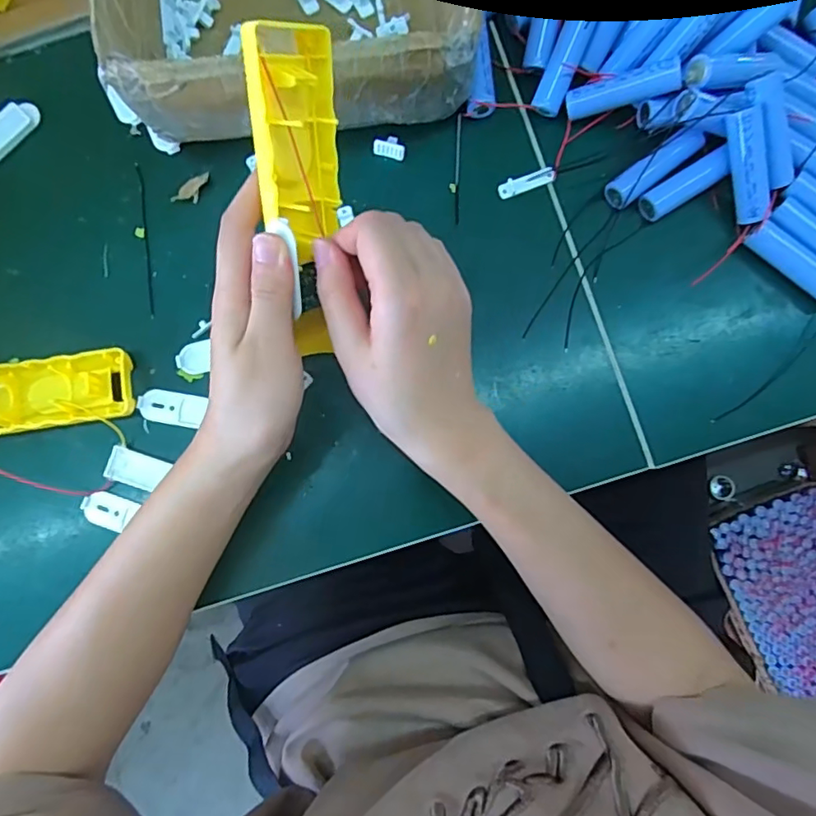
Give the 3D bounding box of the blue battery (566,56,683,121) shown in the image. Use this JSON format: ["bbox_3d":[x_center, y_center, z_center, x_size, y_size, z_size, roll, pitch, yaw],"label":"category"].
[{"bbox_3d":[0.133,-0.197,0.340,0.066,0.018,0.018,-2,89,31],"label":"blue battery"}]

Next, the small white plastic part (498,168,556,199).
[{"bbox_3d":[0.076,-0.145,0.352,0.038,0.004,0.010,-20,83,0],"label":"small white plastic part"}]

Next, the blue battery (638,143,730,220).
[{"bbox_3d":[0.173,-0.139,0.342,0.055,0.016,0.017,-32,83,-2],"label":"blue battery"}]

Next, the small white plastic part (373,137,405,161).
[{"bbox_3d":[-0.012,-0.170,0.356,0.020,0.007,0.014,13,84,4],"label":"small white plastic part"}]

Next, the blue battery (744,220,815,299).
[{"bbox_3d":[0.238,-0.089,0.335,0.064,0.018,0.018,43,86,6],"label":"blue battery"}]

